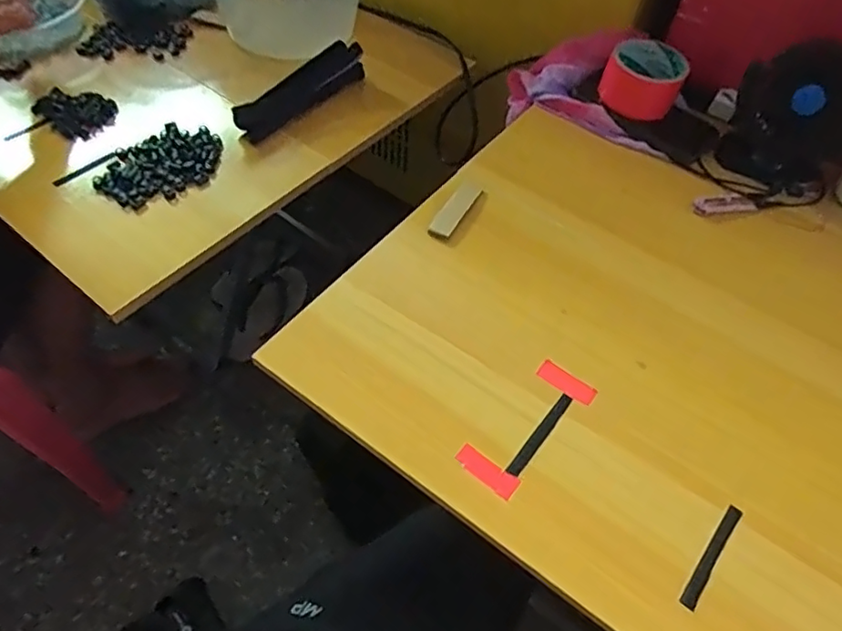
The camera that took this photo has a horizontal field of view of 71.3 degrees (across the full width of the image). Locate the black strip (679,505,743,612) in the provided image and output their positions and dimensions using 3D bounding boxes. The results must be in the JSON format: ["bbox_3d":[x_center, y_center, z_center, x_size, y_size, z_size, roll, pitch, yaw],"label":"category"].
[{"bbox_3d":[0.201,0.166,0.405,0.010,0.007,0.080,35,59,19],"label":"black strip"}]

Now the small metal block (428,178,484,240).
[{"bbox_3d":[0.035,-0.105,0.583,0.023,0.008,0.079,29,58,16],"label":"small metal block"}]

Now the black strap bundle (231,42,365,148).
[{"bbox_3d":[-0.157,-0.290,0.755,0.046,0.038,0.201,36,60,20],"label":"black strap bundle"}]

